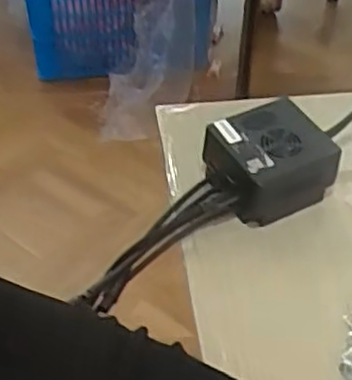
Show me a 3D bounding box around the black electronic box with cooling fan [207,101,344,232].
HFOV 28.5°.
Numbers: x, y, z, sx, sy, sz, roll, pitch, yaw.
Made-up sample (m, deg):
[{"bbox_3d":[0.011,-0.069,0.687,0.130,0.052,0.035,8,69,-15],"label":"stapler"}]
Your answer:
[{"bbox_3d":[0.072,-0.022,0.527,0.086,0.050,0.078,-18,50,-18],"label":"black electronic box with cooling fan"}]

